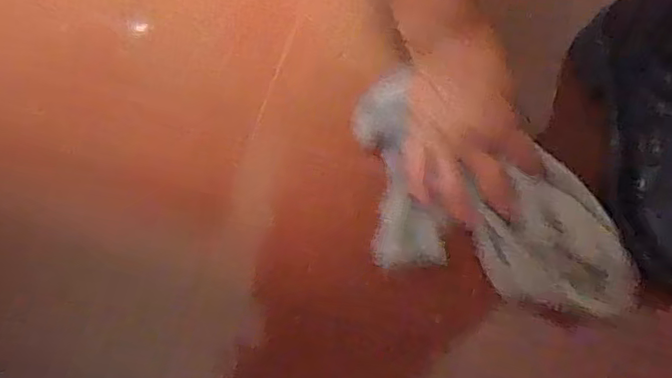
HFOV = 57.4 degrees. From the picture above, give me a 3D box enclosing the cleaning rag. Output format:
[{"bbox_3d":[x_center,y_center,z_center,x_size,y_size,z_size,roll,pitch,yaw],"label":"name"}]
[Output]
[{"bbox_3d":[0.106,0.018,0.469,0.245,0.038,0.132,30,70,14],"label":"cleaning rag"}]

